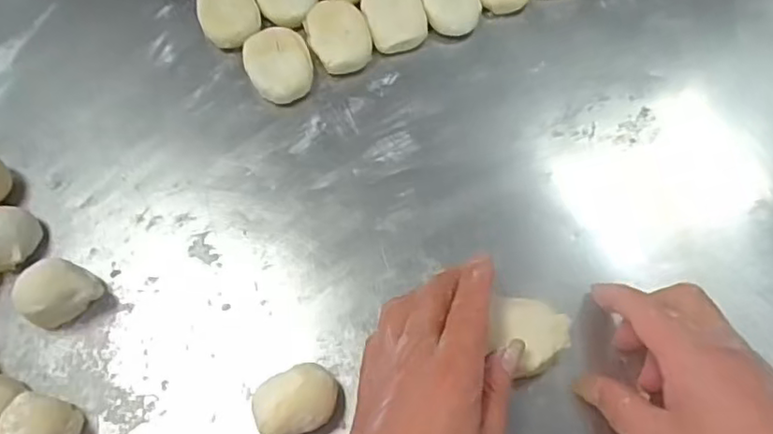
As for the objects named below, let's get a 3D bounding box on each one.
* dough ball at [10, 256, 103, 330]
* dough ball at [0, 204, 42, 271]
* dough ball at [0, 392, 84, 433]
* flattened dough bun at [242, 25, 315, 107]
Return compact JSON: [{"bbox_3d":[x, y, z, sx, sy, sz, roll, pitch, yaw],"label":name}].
[{"bbox_3d":[-0.202,0.046,0.382,0.041,0.035,0.031,-42,71,-16],"label":"dough ball"},{"bbox_3d":[-0.247,0.011,0.399,0.037,0.035,0.039,0,65,1],"label":"dough ball"},{"bbox_3d":[-0.198,0.123,0.351,0.034,0.040,0.041,12,66,7],"label":"dough ball"},{"bbox_3d":[-0.079,-0.111,0.460,0.045,0.020,0.063,-21,67,-8],"label":"flattened dough bun"}]

